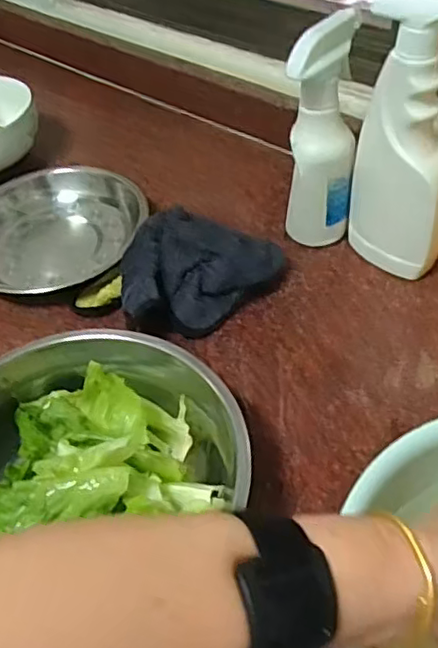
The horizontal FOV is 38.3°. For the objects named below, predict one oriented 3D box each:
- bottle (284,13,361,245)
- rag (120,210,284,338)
[{"bbox_3d":[0.092,-0.164,0.560,0.055,0.192,0.060,8,48,12],"label":"bottle"},{"bbox_3d":[-0.026,-0.041,0.565,0.127,0.055,0.127,16,52,20],"label":"rag"}]

